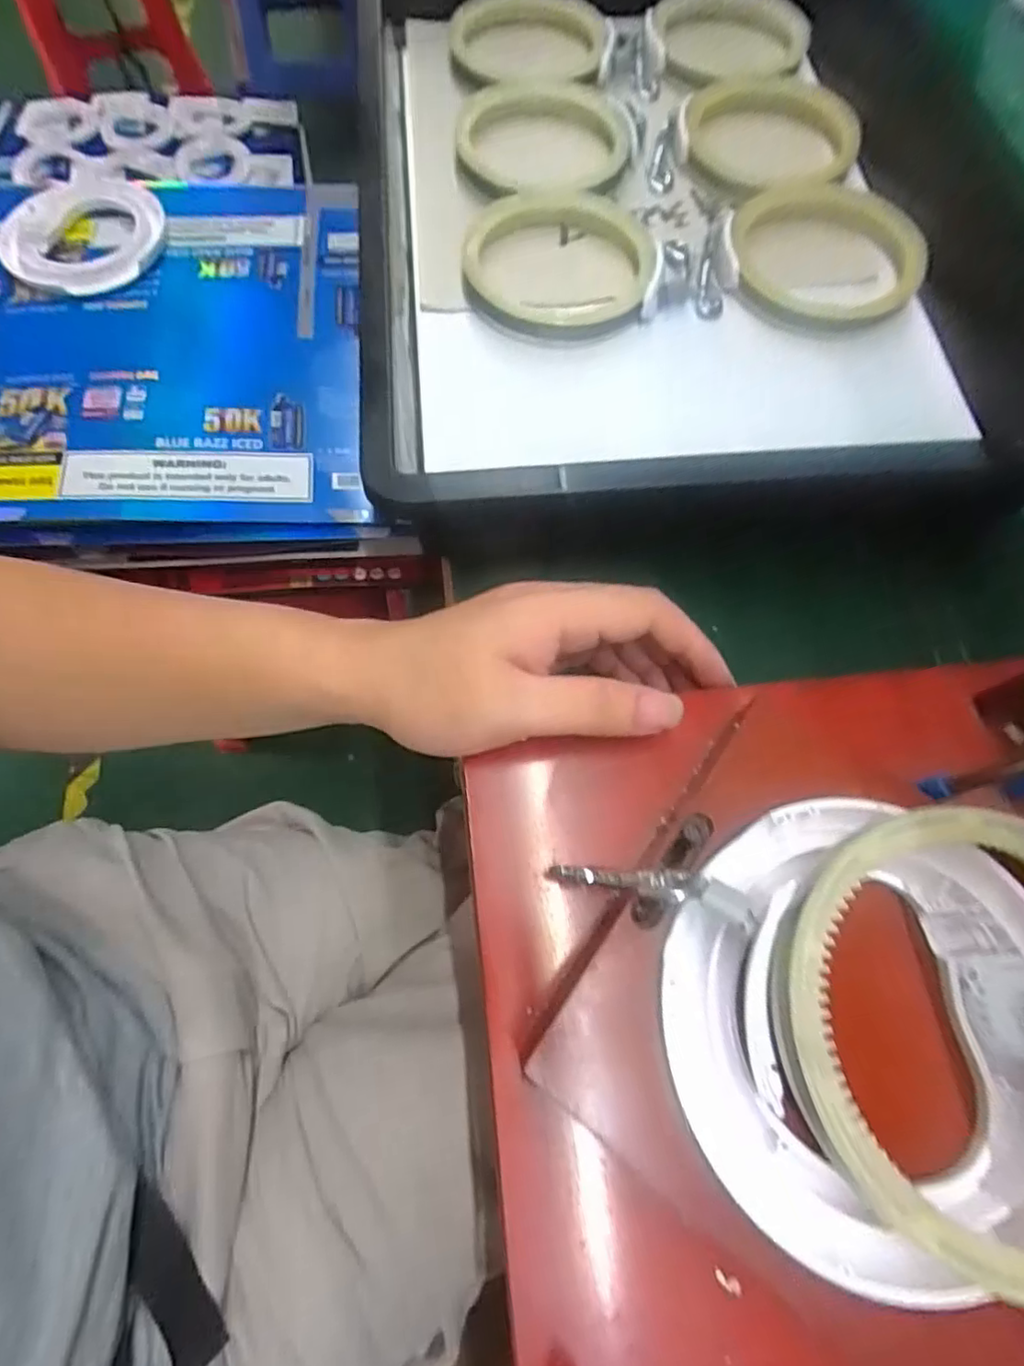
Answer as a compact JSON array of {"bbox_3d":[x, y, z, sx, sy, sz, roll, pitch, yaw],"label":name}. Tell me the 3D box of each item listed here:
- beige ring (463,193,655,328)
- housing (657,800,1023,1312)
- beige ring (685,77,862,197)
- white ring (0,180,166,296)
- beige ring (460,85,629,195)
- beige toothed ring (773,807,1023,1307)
[{"bbox_3d":[0.031,-0.282,0.410,0.119,0.021,0.113,1,69,-2],"label":"beige ring"},{"bbox_3d":[0.115,0.105,0.192,0.134,0.026,0.128,1,69,-2],"label":"housing"},{"bbox_3d":[0.189,-0.405,0.456,0.122,0.017,0.131,1,69,-2],"label":"beige ring"},{"bbox_3d":[-0.372,-0.387,0.542,0.131,0.027,0.131,-30,73,-13],"label":"white ring"},{"bbox_3d":[0.023,-0.389,0.450,0.122,0.018,0.122,1,69,-2],"label":"beige ring"},{"bbox_3d":[0.137,0.100,0.181,0.119,0.010,0.121,1,69,-2],"label":"beige toothed ring"}]

